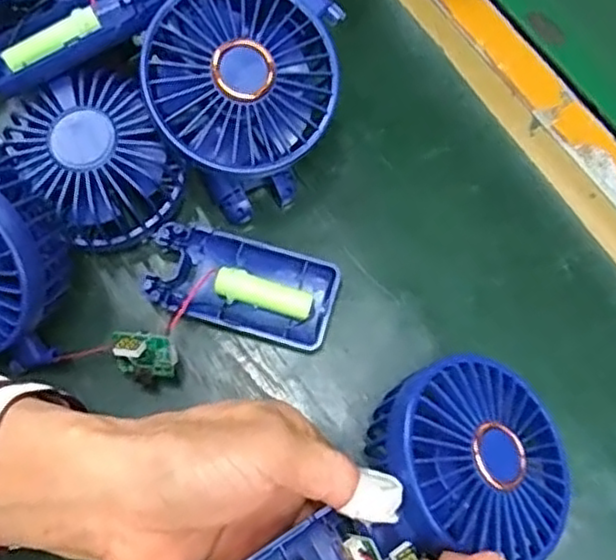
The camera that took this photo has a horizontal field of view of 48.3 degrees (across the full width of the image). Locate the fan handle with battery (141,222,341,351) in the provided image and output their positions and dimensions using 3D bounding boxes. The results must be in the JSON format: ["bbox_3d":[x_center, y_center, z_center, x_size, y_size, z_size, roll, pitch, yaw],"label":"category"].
[{"bbox_3d":[-0.033,0.002,0.344,0.092,0.018,0.047,15,75,4],"label":"fan handle with battery"}]

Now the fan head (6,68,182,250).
[{"bbox_3d":[-0.102,-0.059,0.338,0.072,0.036,0.075,-30,77,-8],"label":"fan head"}]

